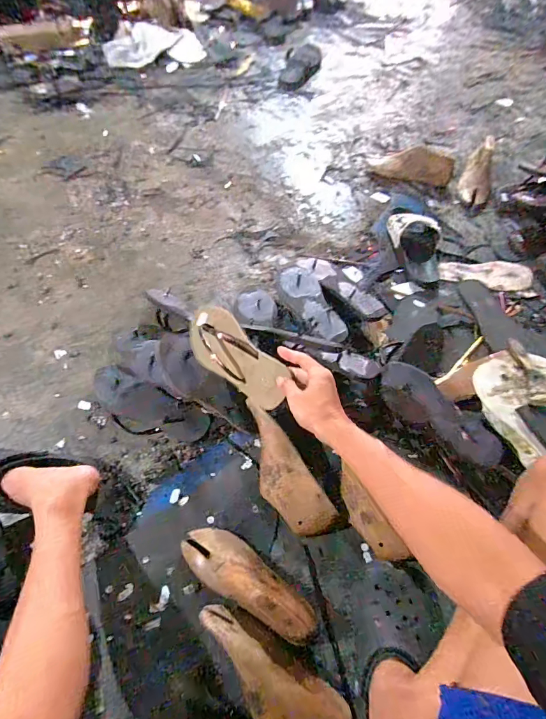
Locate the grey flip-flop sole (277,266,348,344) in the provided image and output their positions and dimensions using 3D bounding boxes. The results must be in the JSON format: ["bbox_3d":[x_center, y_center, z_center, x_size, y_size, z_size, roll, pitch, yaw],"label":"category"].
[{"bbox_3d":[0.083,-0.122,0.838,0.083,0.028,0.214,-25,66,-14],"label":"grey flip-flop sole"}]

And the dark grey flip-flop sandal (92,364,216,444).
[{"bbox_3d":[-0.256,0.099,0.785,0.276,0.036,0.105,25,65,11],"label":"dark grey flip-flop sandal"}]

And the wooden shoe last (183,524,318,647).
[{"bbox_3d":[-0.040,0.328,0.584,0.226,0.057,0.077,29,65,13],"label":"wooden shoe last"}]

